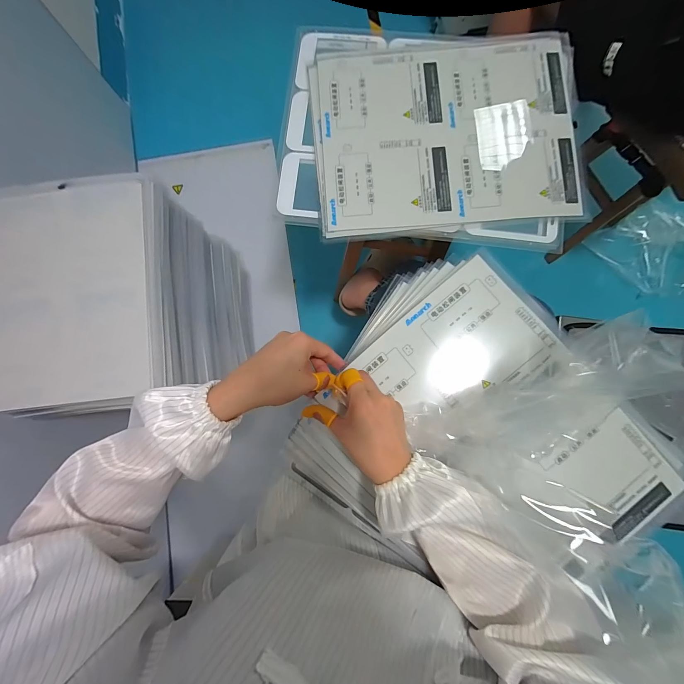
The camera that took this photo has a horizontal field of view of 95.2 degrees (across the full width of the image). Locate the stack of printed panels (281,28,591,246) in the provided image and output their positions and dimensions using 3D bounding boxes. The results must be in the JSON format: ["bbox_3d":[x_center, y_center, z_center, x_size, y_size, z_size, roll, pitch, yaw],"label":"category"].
[{"bbox_3d":[0.134,-0.307,0.462,0.430,0.024,0.321,4,83,0],"label":"stack of printed panels"}]

